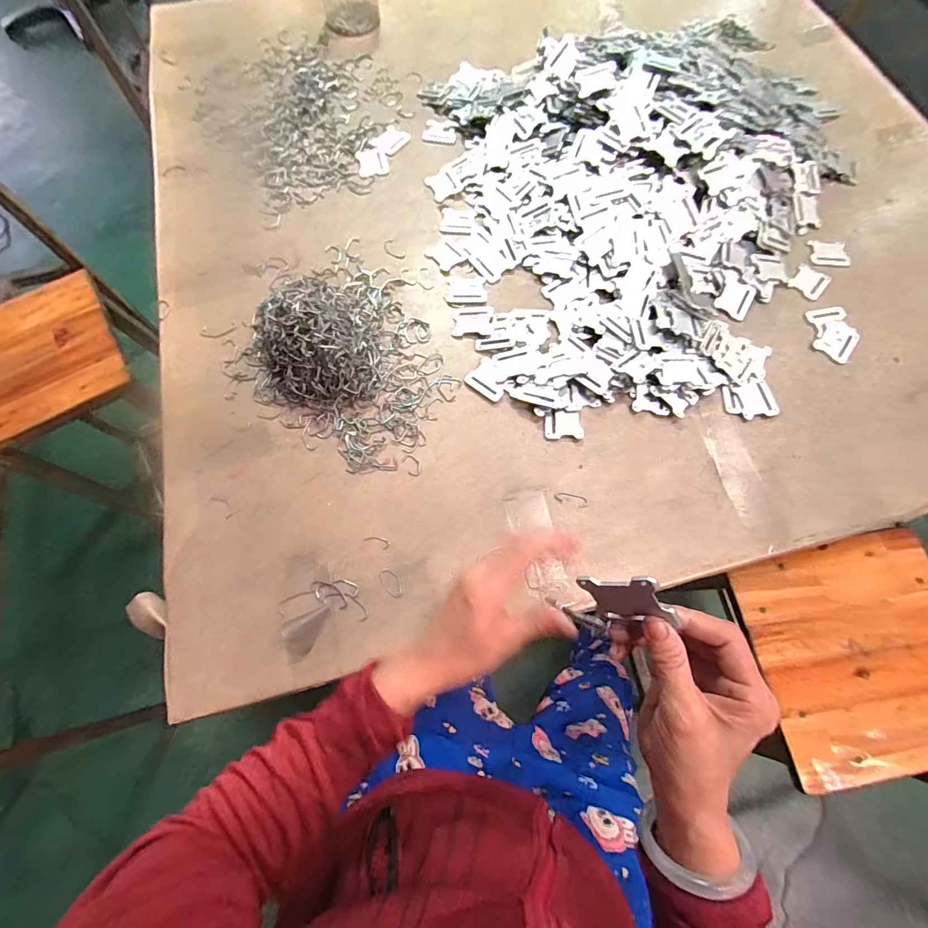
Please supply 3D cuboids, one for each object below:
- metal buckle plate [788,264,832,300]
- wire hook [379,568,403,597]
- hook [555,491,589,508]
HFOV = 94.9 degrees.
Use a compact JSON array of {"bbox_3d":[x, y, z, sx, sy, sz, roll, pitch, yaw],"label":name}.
[{"bbox_3d":[0.473,-0.249,0.581,0.045,0.005,0.044,36,81,12],"label":"metal buckle plate"},{"bbox_3d":[-0.076,0.125,0.452,0.018,0.004,0.033,-42,75,-13],"label":"wire hook"},{"bbox_3d":[0.122,0.041,0.483,0.038,0.004,0.014,13,72,5],"label":"hook"}]

